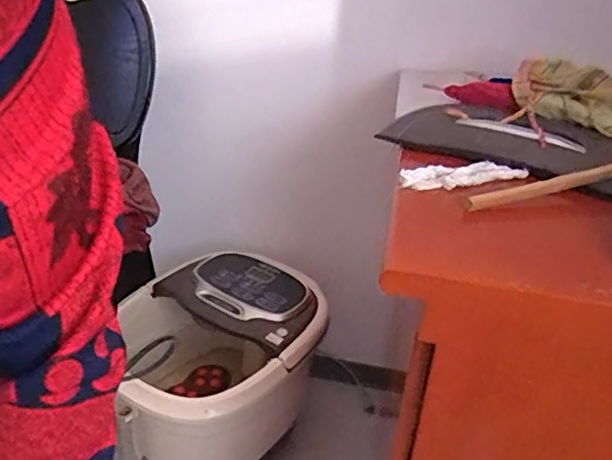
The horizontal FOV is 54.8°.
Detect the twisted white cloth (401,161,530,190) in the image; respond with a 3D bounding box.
[{"bbox_3d":[0.176,-0.062,0.659,0.149,0.017,0.032,-6,31,-19],"label":"twisted white cloth"}]

